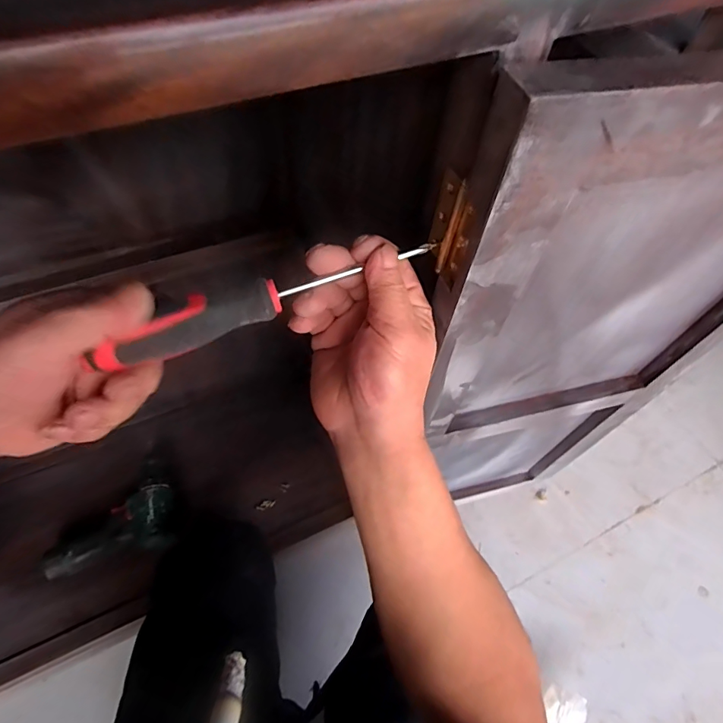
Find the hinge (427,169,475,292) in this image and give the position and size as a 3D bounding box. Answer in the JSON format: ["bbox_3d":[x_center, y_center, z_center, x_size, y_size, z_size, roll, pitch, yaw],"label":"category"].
[{"bbox_3d":[0.052,-0.077,0.269,0.005,0.061,0.039,-15,62,-13],"label":"hinge"}]

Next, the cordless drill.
[{"bbox_3d":[-0.408,0.246,0.757,0.180,0.052,0.157,-12,61,-11],"label":"cordless drill"}]

